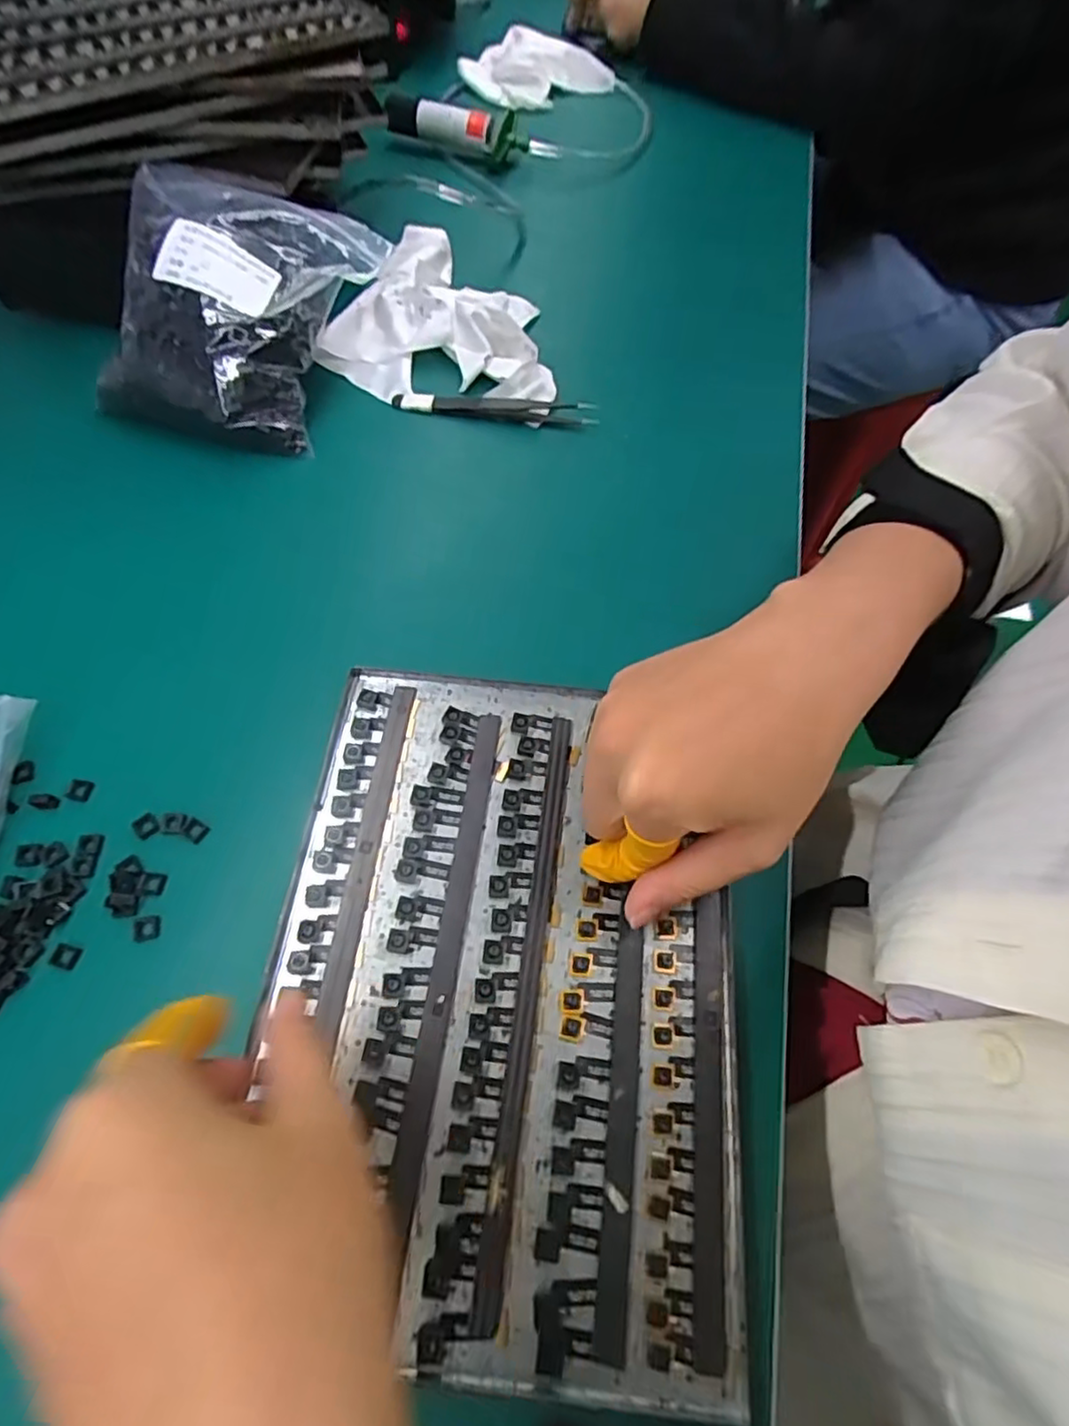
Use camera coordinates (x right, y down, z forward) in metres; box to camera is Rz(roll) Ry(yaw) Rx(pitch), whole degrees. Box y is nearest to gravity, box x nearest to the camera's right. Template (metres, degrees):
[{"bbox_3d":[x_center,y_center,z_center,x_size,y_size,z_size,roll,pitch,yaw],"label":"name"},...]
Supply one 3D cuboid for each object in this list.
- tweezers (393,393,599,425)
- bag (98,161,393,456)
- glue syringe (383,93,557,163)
[{"bbox_3d":[-0.025,-0.191,0.405,0.126,0.011,0.015,6,63,1],"label":"tweezers"},{"bbox_3d":[-0.177,-0.241,0.389,0.126,0.073,0.155,15,63,5],"label":"bag"},{"bbox_3d":[-0.053,-0.479,0.541,0.140,0.033,0.023,11,63,3],"label":"glue syringe"}]

